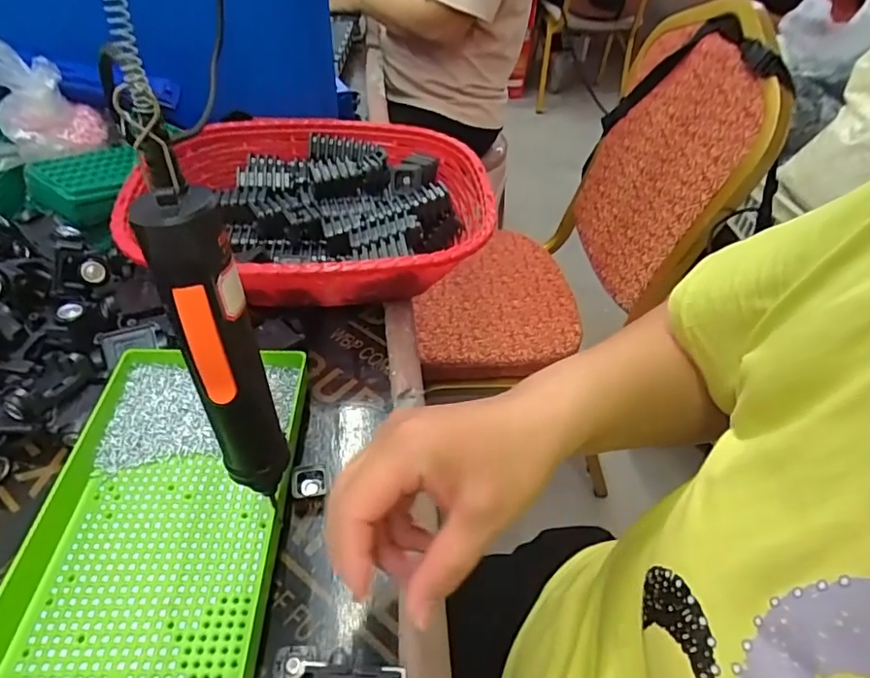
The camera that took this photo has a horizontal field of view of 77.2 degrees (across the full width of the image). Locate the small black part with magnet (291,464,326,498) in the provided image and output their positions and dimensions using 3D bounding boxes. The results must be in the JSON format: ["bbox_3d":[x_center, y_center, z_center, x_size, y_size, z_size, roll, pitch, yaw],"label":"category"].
[{"bbox_3d":[-0.095,0.107,0.410,0.026,0.011,0.022,-9,45,-14],"label":"small black part with magnet"}]

